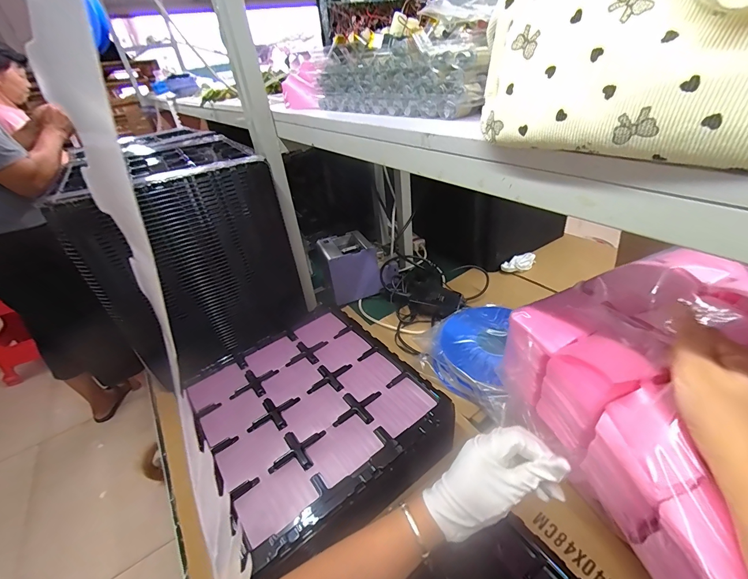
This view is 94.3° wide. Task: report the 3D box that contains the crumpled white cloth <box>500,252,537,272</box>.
[{"bbox_3d":[0.395,-0.071,0.948,0.099,0.030,0.047,-17,36,-14],"label":"crumpled white cloth"}]

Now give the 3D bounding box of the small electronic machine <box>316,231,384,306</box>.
[{"bbox_3d":[-0.063,-0.064,0.937,0.128,0.136,0.127,-16,36,-12],"label":"small electronic machine"}]

